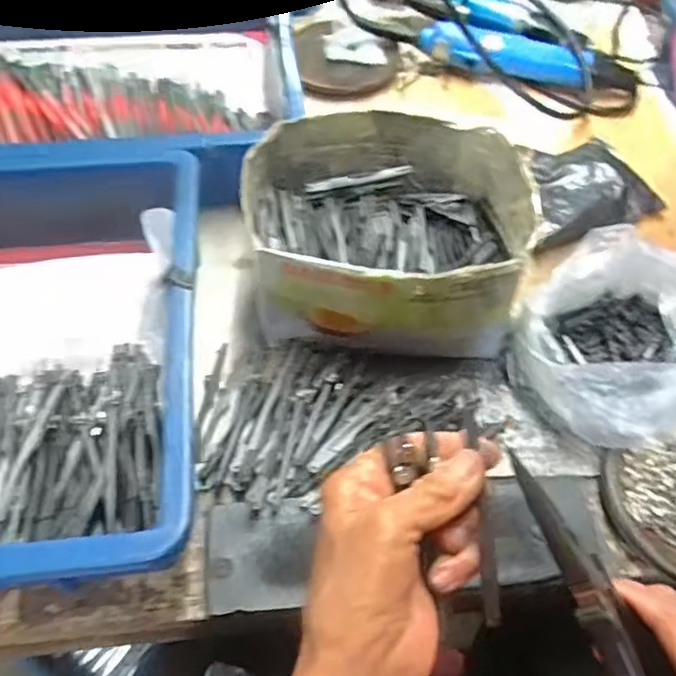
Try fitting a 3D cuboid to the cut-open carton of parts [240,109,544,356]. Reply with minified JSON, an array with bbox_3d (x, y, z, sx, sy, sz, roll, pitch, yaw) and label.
[{"bbox_3d":[0.031,-0.075,0.426,0.174,0.082,0.157,5,55,1],"label":"cut-open carton of parts"}]

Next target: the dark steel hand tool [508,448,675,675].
[{"bbox_3d":[0.106,0.105,0.260,0.030,0.020,0.124,-28,88,-20],"label":"dark steel hand tool"}]

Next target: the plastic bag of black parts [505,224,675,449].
[{"bbox_3d":[0.181,0.002,0.390,0.125,0.058,0.124,39,62,22],"label":"plastic bag of black parts"}]

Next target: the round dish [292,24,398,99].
[{"bbox_3d":[0.009,-0.283,0.626,0.102,0.018,0.109,1,55,-1],"label":"round dish"}]

